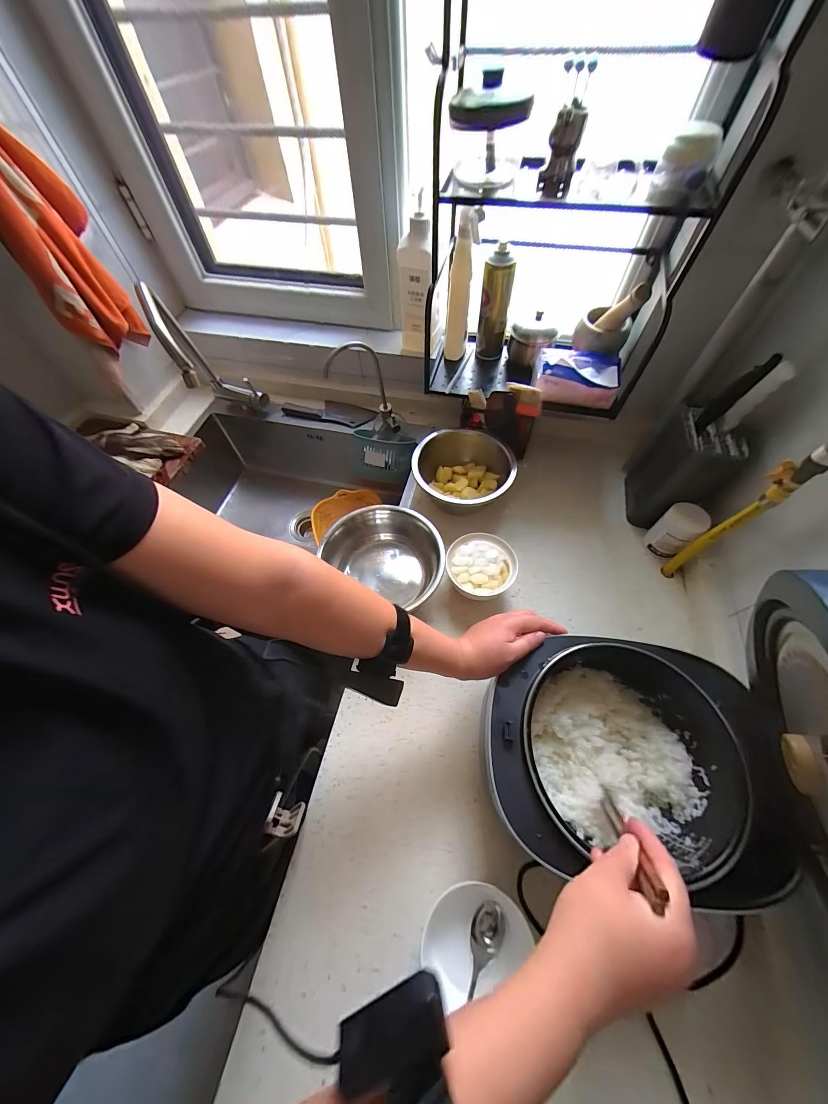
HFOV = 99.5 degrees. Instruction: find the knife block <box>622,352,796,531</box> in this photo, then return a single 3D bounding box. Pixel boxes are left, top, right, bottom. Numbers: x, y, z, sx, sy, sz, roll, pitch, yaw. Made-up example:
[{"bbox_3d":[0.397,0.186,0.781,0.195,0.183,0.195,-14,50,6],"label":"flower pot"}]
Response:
[{"bbox_3d":[0.507,-0.169,0.633,0.100,0.310,0.114,9,61,7],"label":"knife block"}]

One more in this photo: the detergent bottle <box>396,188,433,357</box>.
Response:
[{"bbox_3d":[0.004,-0.542,0.728,0.069,0.253,0.046,8,61,7],"label":"detergent bottle"}]

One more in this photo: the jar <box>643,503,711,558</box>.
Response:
[{"bbox_3d":[0.505,-0.041,0.680,0.073,0.115,0.065,-36,65,-17],"label":"jar"}]

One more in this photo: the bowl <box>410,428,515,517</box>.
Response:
[{"bbox_3d":[0.107,-0.167,0.769,0.203,0.102,0.200,-1,61,2],"label":"bowl"}]

